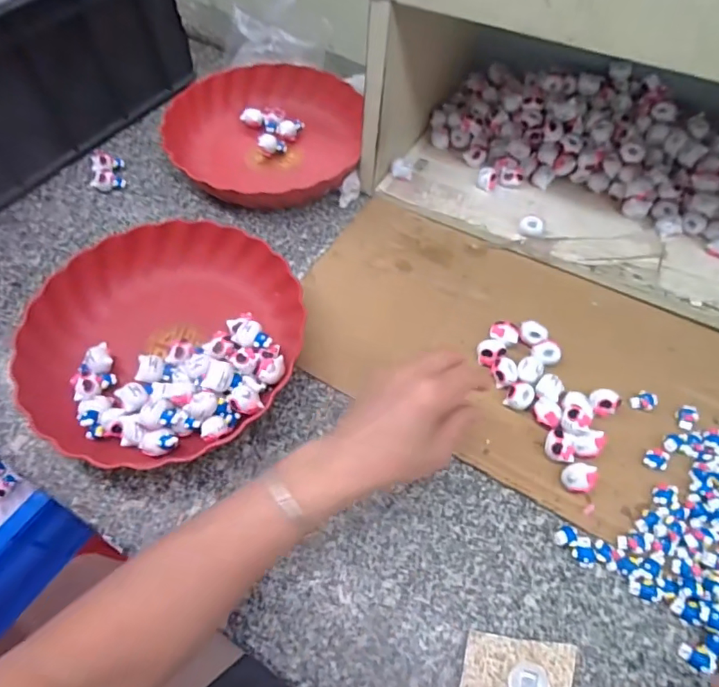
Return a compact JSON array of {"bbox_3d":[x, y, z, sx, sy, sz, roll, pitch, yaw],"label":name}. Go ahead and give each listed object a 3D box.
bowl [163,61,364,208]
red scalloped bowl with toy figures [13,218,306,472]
[{"bbox_3d":[-0.117,-0.258,0.607,0.218,0.050,0.230,0,59,-1],"label":"bowl"},{"bbox_3d":[-0.174,-0.008,0.453,0.234,0.053,0.229,0,59,-1],"label":"red scalloped bowl with toy figures"}]

